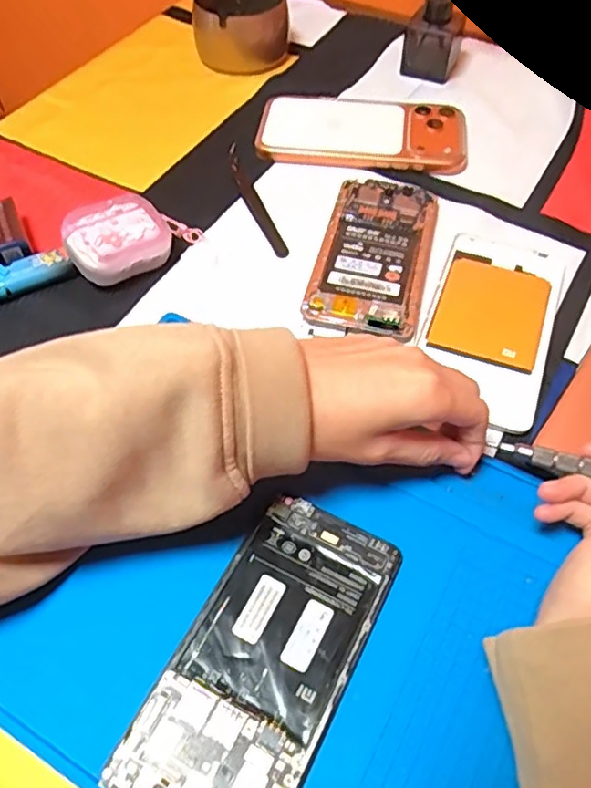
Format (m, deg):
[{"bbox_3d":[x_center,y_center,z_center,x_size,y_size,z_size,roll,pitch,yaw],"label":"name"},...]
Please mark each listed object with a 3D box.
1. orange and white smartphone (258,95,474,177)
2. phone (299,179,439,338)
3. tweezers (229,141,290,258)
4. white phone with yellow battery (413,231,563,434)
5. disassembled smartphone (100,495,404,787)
[{"bbox_3d":[0.054,-0.211,0.503,0.163,0.013,0.074,5,56,5],"label":"orange and white smartphone"},{"bbox_3d":[0.053,-0.095,0.421,0.069,0.014,0.138,11,56,9],"label":"phone"},{"bbox_3d":[-0.031,-0.144,0.460,0.012,0.008,0.120,-18,57,-11],"label":"tweezers"},{"bbox_3d":[0.124,-0.047,0.393,0.076,0.004,0.148,18,58,13],"label":"white phone with yellow battery"},{"bbox_3d":[-0.012,0.118,0.280,0.071,0.011,0.146,23,59,16],"label":"disassembled smartphone"}]

